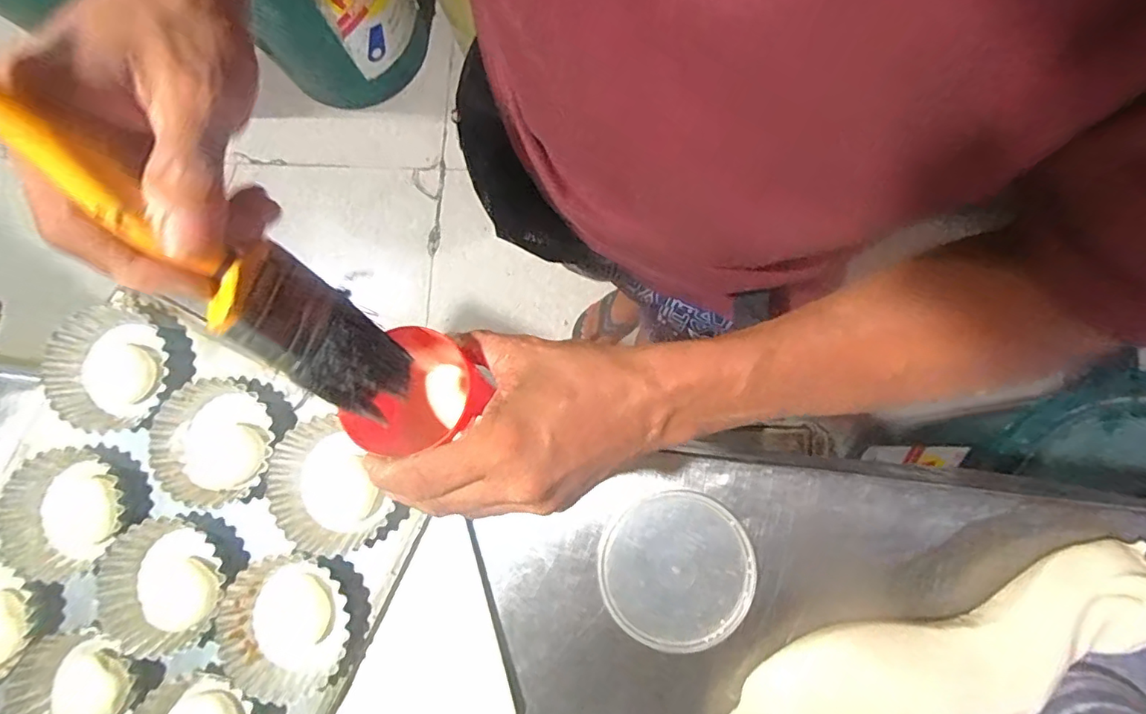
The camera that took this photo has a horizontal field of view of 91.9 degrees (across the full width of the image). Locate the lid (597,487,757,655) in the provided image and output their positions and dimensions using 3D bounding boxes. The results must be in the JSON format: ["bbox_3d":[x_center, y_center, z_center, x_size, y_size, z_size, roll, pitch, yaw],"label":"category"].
[{"bbox_3d":[0.080,0.164,0.426,0.114,0.008,0.115,0,82,3],"label":"lid"}]

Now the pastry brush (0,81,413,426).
[{"bbox_3d":[-0.143,-0.042,0.207,0.026,0.206,0.040,22,73,49],"label":"pastry brush"}]

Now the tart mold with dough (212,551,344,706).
[{"bbox_3d":[-0.218,0.201,0.413,0.095,0.024,0.098,0,82,3],"label":"tart mold with dough"}]

